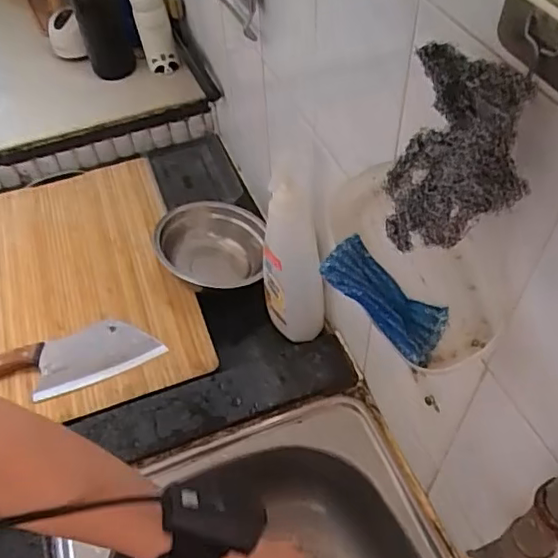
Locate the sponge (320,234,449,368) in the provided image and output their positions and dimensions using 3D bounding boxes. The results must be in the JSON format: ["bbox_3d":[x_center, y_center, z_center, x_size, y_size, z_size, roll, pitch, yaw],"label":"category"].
[{"bbox_3d":[0.071,0.013,0.385,0.041,0.028,0.093,-35,58,-23],"label":"sponge"}]

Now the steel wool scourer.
[{"bbox_3d":[0.088,-0.060,0.299,0.024,0.105,0.092,-4,49,-21],"label":"steel wool scourer"}]

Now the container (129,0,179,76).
[{"bbox_3d":[-0.209,-0.416,0.972,0.057,0.139,0.054,-11,51,-7],"label":"container"}]

